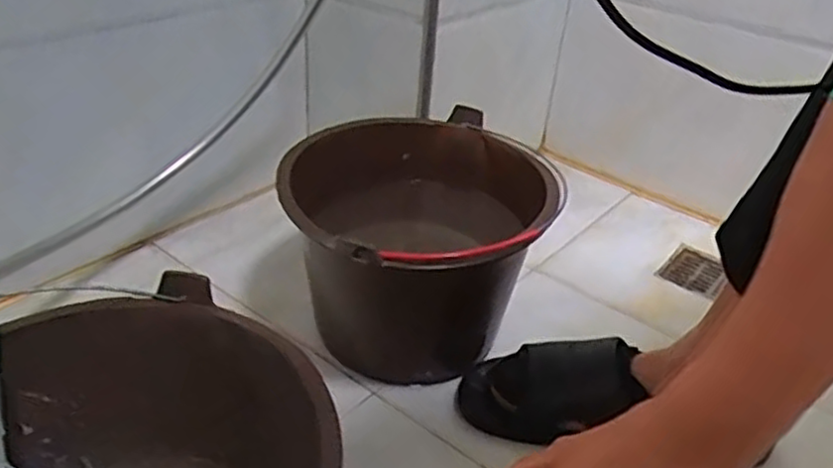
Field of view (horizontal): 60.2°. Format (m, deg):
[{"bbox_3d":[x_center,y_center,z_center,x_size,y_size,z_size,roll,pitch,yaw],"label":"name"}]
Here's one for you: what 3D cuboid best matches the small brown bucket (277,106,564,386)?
[{"bbox_3d":[-0.002,0.010,0.749,0.248,0.201,0.312,1,32,-5],"label":"small brown bucket"}]

